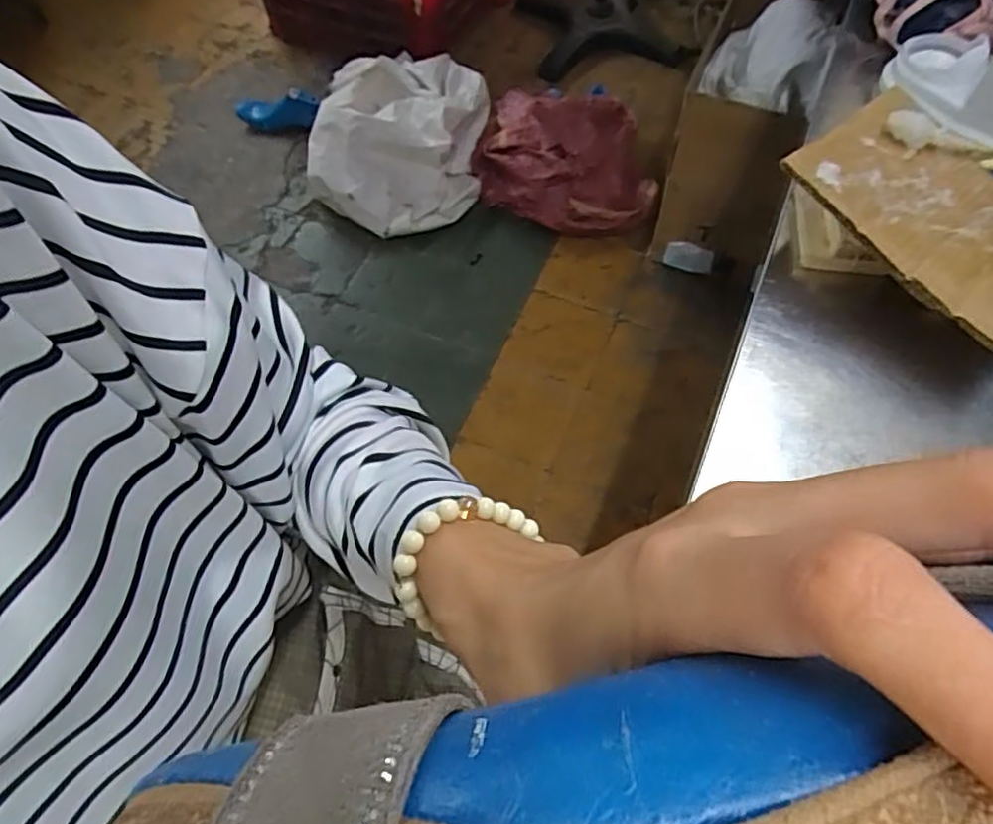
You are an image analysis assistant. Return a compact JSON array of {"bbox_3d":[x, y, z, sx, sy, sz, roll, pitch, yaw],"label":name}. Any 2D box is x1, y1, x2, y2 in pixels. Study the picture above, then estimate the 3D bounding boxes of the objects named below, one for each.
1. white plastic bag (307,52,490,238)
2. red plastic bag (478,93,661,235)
[{"bbox_3d":[-0.242,-0.688,1.646,0.398,0.196,0.463,6,61,4],"label":"white plastic bag"},{"bbox_3d":[0.175,-0.632,1.625,0.459,0.173,0.344,17,63,10],"label":"red plastic bag"}]

